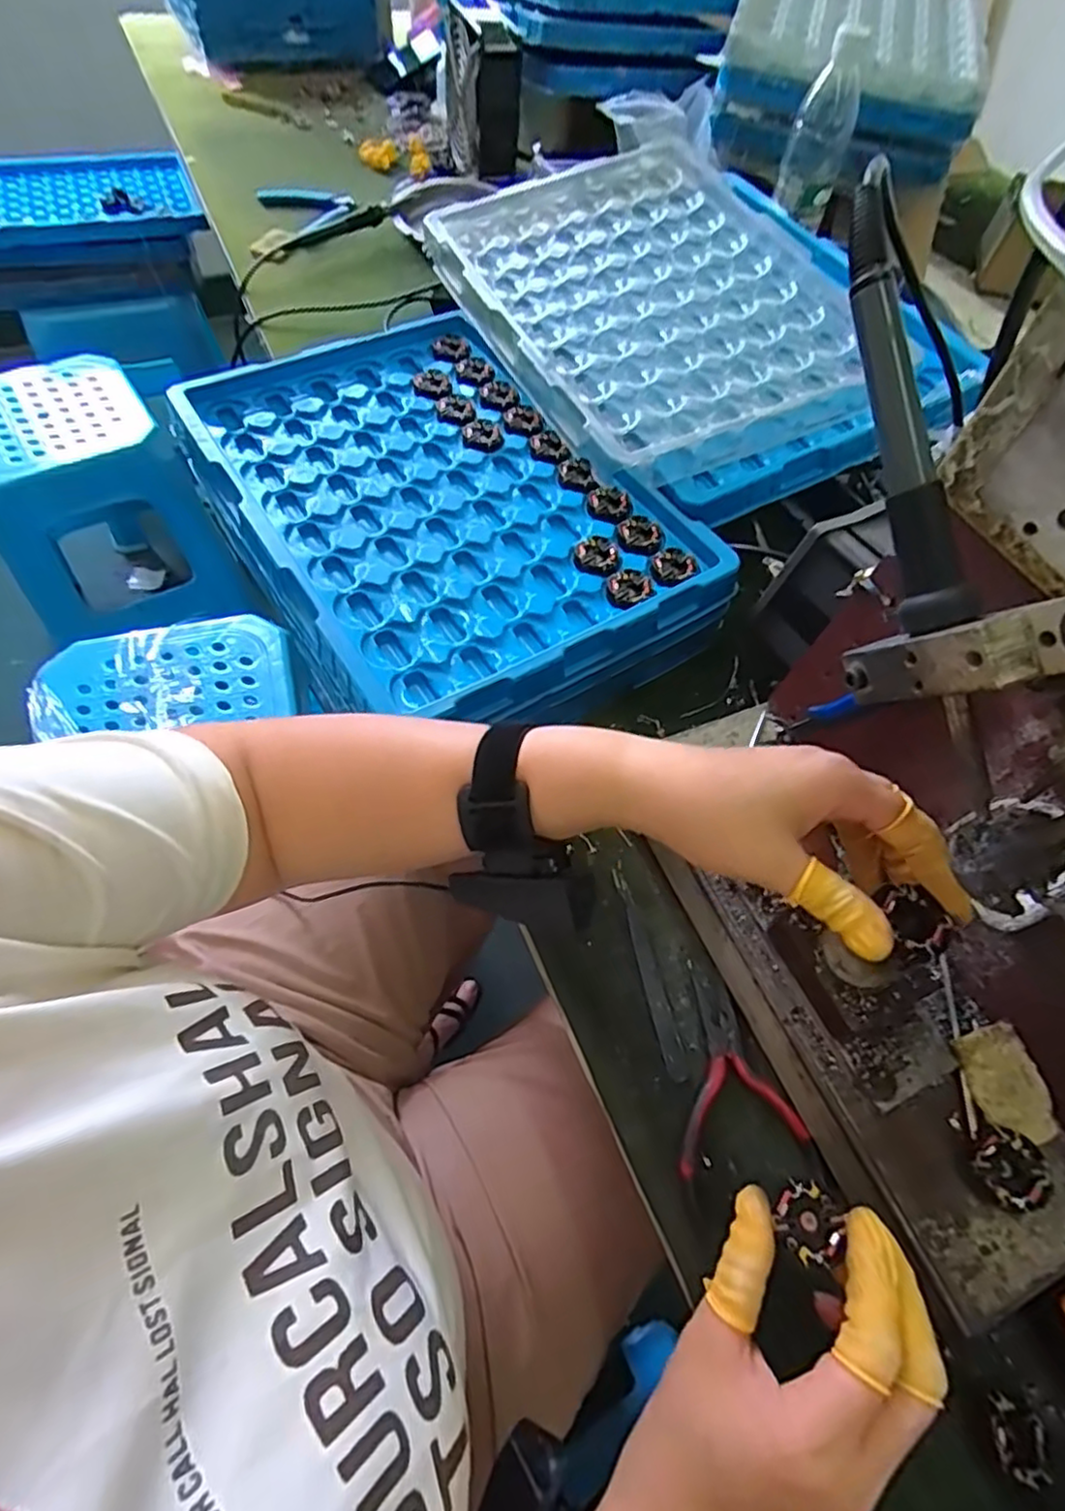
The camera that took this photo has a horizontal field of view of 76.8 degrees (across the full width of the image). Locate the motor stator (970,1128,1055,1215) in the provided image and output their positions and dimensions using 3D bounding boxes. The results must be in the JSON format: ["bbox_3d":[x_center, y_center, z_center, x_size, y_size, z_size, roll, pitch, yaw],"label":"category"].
[{"bbox_3d":[0.208,0.181,0.293,0.027,0.014,0.029,2,59,-3],"label":"motor stator"}]

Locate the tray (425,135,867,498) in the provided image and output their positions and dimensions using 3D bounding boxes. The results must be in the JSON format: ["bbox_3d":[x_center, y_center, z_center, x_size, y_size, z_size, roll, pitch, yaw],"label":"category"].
[{"bbox_3d":[0.103,-0.389,0.566,0.279,0.022,0.377,-25,67,-10],"label":"tray"}]

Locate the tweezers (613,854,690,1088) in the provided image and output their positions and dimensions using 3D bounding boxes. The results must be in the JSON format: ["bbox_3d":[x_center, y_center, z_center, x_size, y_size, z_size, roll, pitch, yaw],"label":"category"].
[{"bbox_3d":[0.066,0.120,0.382,0.012,0.009,0.117,-10,60,-10],"label":"tweezers"}]

